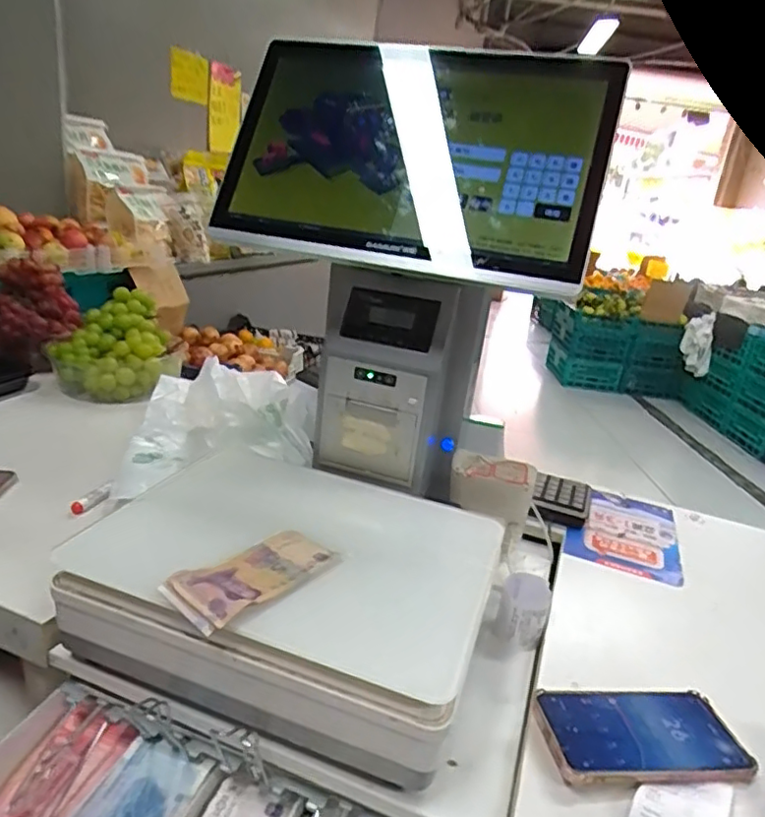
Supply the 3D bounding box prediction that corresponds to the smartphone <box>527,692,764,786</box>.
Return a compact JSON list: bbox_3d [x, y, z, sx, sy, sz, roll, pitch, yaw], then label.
[{"bbox_3d":[0.201,0.251,0.463,0.158,0.014,0.072,3,21,-10],"label":"smartphone"}]

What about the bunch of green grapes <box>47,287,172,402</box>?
[{"bbox_3d":[-0.460,-0.115,1.028,0.192,0.118,0.191,-3,23,-24],"label":"bunch of green grapes"}]

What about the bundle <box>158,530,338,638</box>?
[{"bbox_3d":[-0.100,0.128,0.471,0.062,0.015,0.125,21,25,33],"label":"bundle"}]

